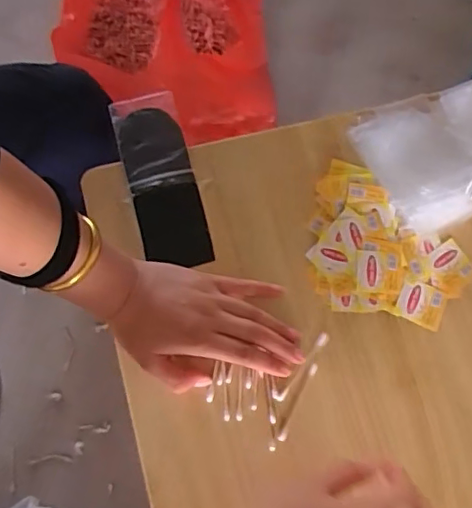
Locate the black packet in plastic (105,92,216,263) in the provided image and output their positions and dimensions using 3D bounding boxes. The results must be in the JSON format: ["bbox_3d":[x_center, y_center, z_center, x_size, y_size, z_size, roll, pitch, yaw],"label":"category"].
[{"bbox_3d":[-0.073,-0.074,0.551,0.064,0.014,0.180,-14,75,-6],"label":"black packet in plastic"}]

